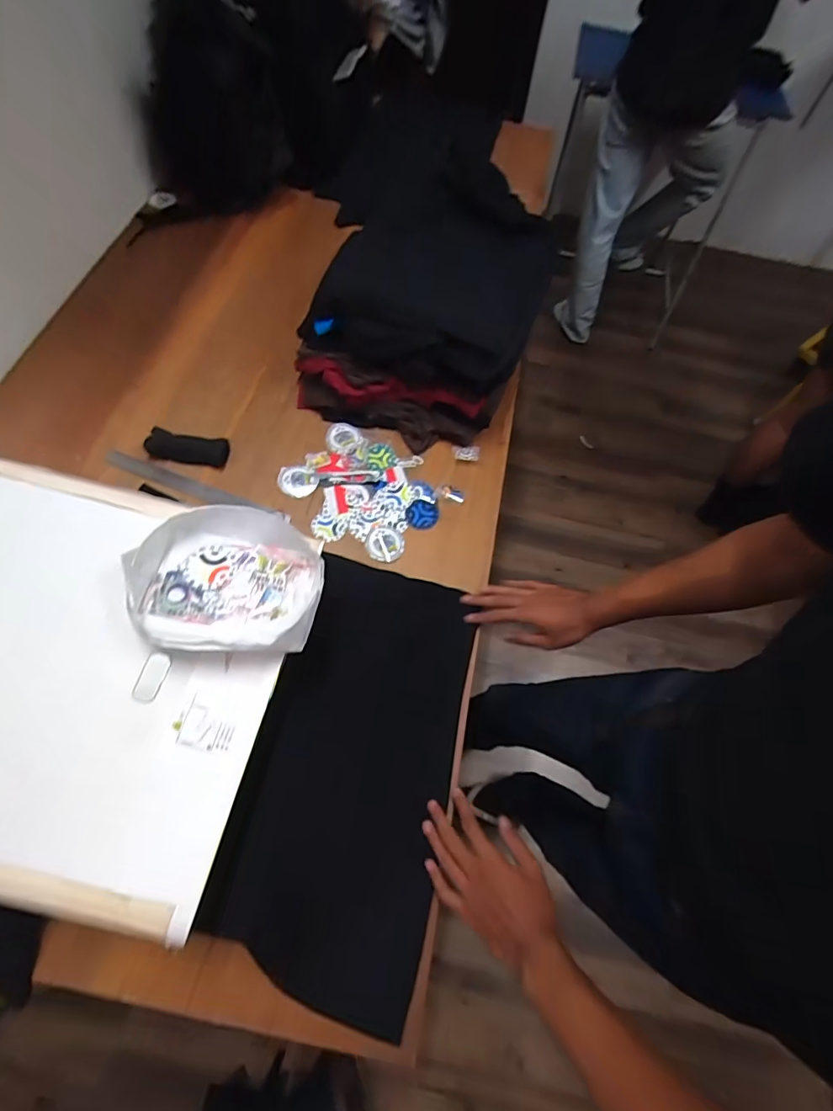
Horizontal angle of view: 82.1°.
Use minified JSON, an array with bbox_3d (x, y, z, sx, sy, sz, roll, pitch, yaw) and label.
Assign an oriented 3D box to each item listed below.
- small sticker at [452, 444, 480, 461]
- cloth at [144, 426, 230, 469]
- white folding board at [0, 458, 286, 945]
[{"bbox_3d":[0.087,-0.181,0.840,0.048,0.006,0.032,4,63,-4],"label":"small sticker"},{"bbox_3d":[-0.374,-0.177,0.780,0.123,0.028,0.046,4,63,-4],"label":"cloth"},{"bbox_3d":[-0.401,0.096,0.498,0.509,0.047,0.398,13,64,3],"label":"white folding board"}]

